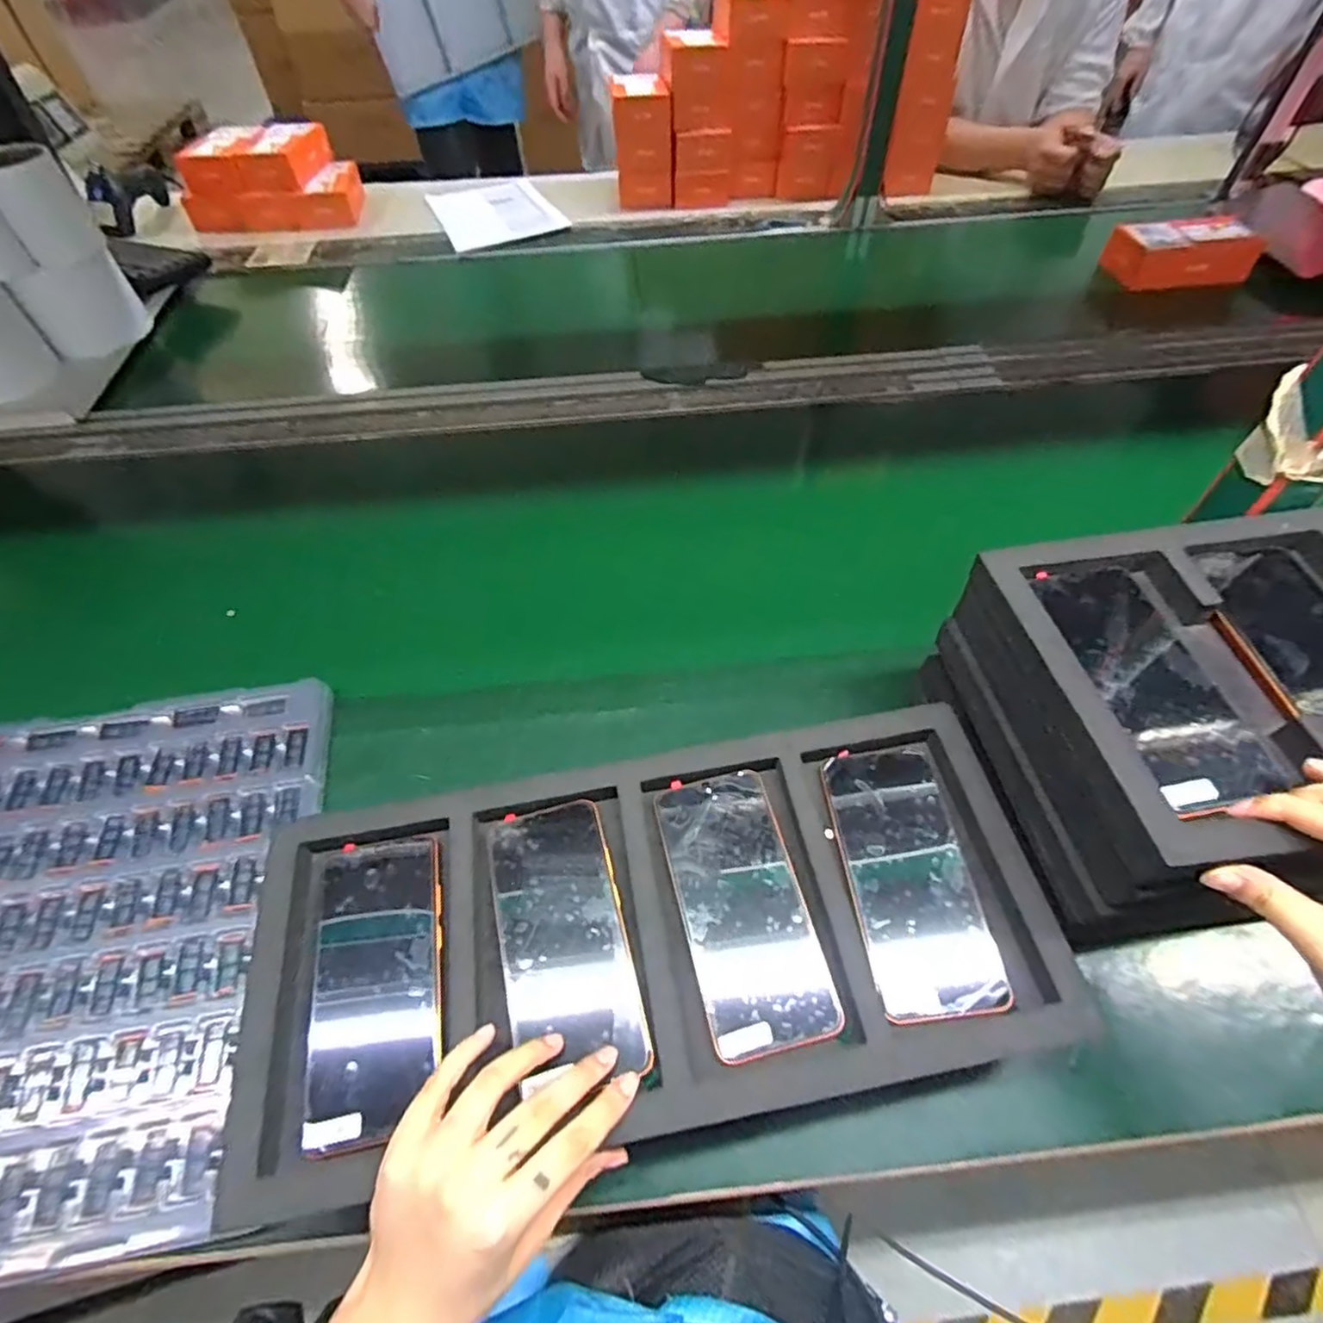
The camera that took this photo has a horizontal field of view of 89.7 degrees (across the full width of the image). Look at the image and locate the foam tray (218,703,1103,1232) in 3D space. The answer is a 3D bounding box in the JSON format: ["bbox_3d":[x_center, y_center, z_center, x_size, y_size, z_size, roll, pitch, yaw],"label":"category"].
[{"bbox_3d":[-0.003,0.166,0.422,0.481,0.023,0.219,-10,55,-5],"label":"foam tray"}]

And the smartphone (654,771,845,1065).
[{"bbox_3d":[0.050,0.156,0.428,0.074,0.013,0.166,-12,55,-6],"label":"smartphone"}]

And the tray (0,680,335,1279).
[{"bbox_3d":[-0.474,0.208,0.493,0.401,0.027,0.388,-8,54,-4],"label":"tray"}]

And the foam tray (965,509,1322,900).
[{"bbox_3d":[0.476,-0.005,0.416,0.492,0.031,0.235,-6,54,-4],"label":"foam tray"}]

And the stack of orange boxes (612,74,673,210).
[{"bbox_3d":[-0.035,-0.943,1.216,0.104,0.177,0.117,-4,54,-1],"label":"stack of orange boxes"}]

